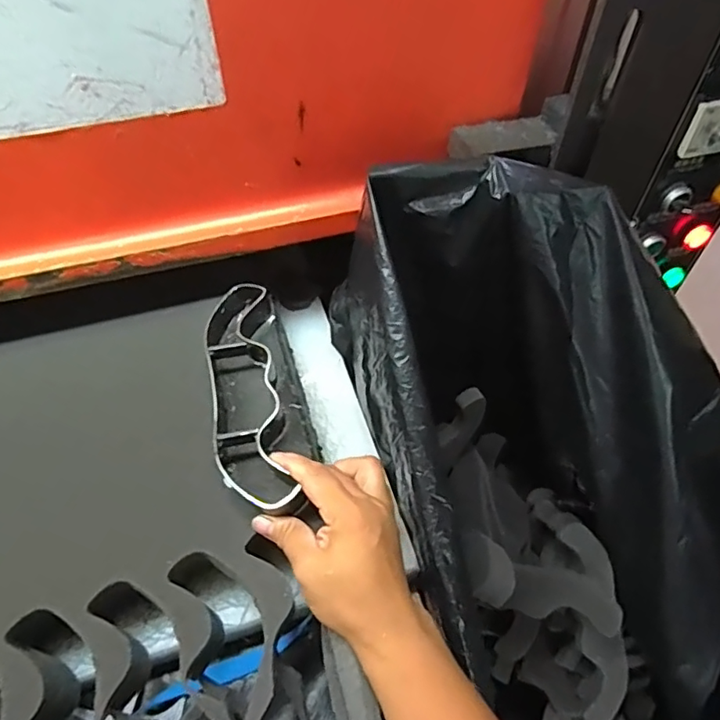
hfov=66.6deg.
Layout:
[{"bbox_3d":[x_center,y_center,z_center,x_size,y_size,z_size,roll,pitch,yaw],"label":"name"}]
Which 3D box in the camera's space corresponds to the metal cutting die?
[{"bbox_3d":[-0.093,0.025,0.455,0.059,0.050,0.217,-9,58,-8],"label":"metal cutting die"}]

